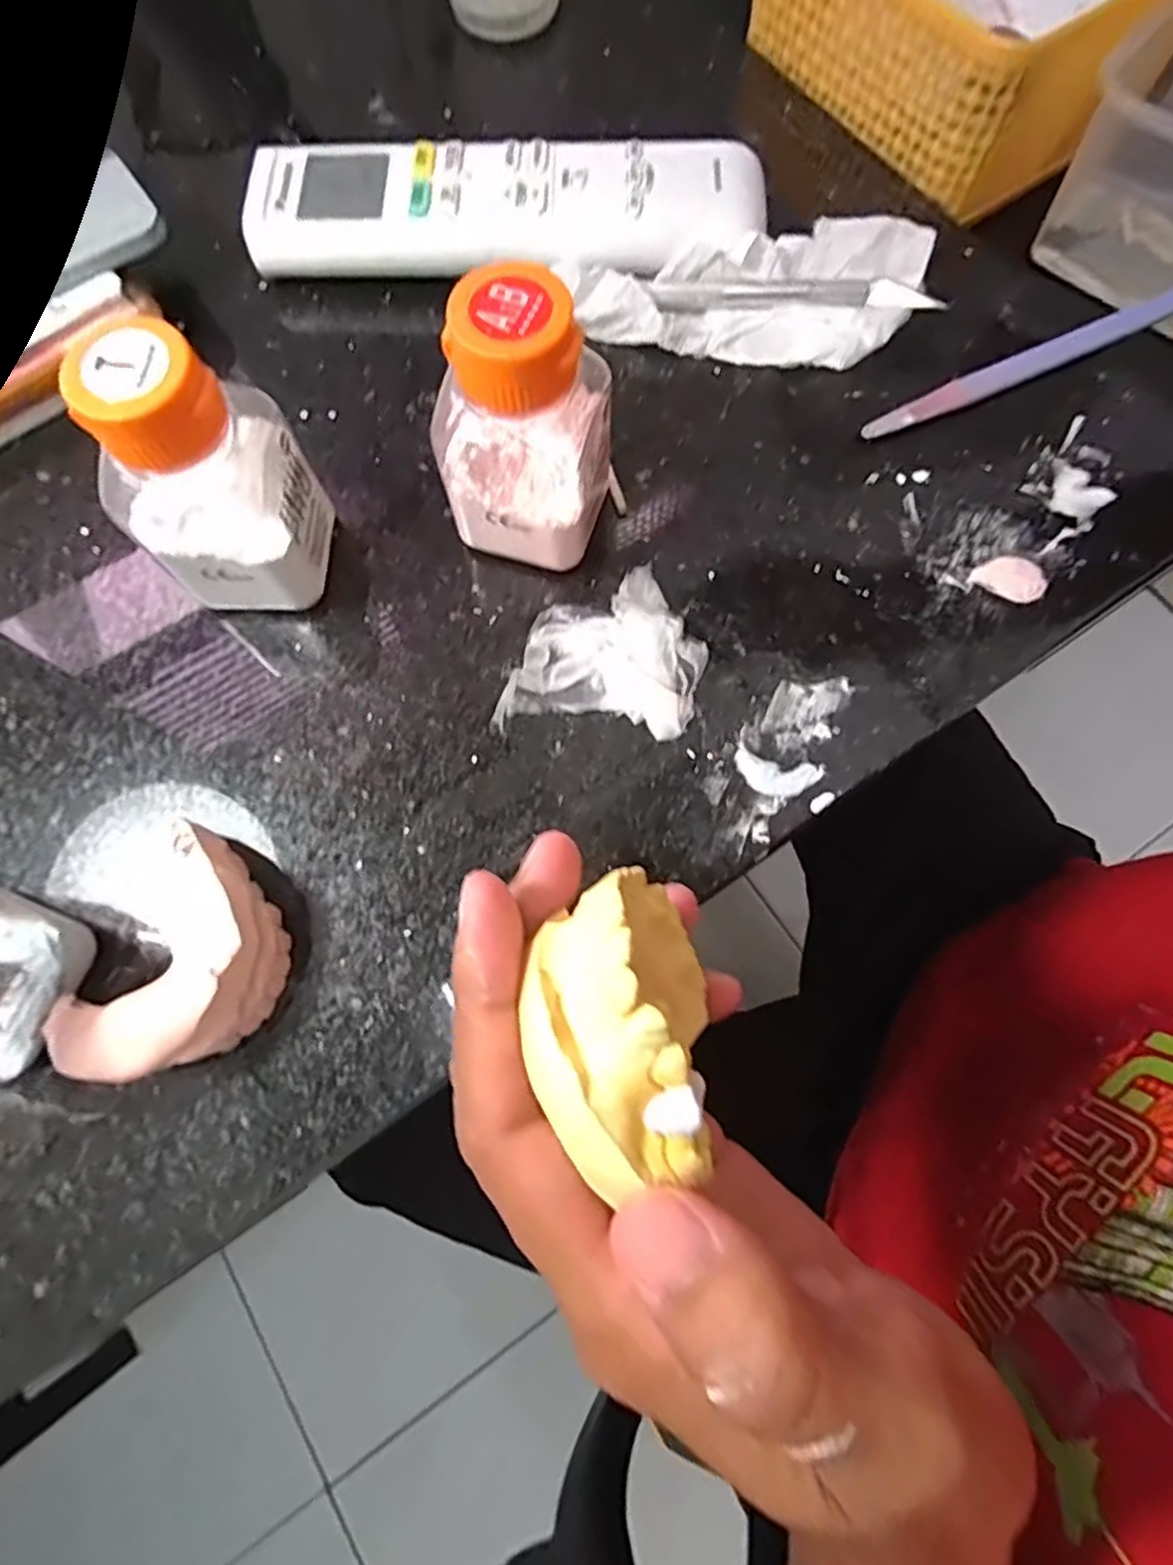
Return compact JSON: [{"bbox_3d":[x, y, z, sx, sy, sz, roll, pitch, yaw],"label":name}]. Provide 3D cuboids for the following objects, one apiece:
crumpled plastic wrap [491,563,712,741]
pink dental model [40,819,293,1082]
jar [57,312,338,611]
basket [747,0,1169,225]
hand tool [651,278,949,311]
[{"bbox_3d":[0.007,-0.040,0.207,0.057,0.006,0.053,9,74,3],"label":"crumpled plastic wrap"},{"bbox_3d":[-0.104,0.043,0.173,0.048,0.023,0.057,2,74,1],"label":"pink dental model"},{"bbox_3d":[-0.098,-0.080,0.184,0.036,0.073,0.045,8,74,3],"label":"jar"},{"bbox_3d":[0.154,-0.304,0.266,0.129,0.056,0.140,-39,77,-10],"label":"basket"},{"bbox_3d":[0.072,-0.167,0.234,0.095,0.004,0.009,4,103,6],"label":"hand tool"}]

